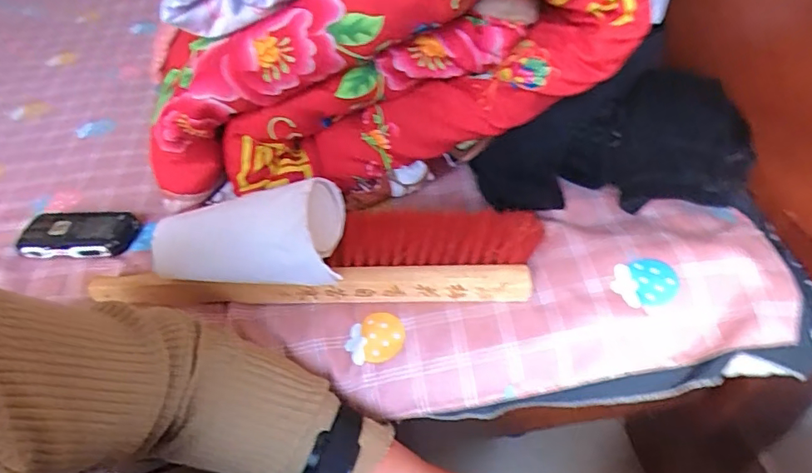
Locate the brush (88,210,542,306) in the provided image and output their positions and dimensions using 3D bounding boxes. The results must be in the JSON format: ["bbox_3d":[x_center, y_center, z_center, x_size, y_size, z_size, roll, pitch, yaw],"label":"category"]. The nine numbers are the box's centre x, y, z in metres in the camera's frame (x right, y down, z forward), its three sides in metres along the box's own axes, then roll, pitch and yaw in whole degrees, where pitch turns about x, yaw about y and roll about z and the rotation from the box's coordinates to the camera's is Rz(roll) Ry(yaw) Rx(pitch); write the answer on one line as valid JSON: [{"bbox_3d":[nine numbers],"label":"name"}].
[{"bbox_3d":[-0.086,0.020,0.465,0.403,0.045,0.089,-2,46,1],"label":"brush"}]

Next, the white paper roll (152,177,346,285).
[{"bbox_3d":[-0.140,-0.003,0.445,0.167,0.060,0.086,-7,44,16],"label":"white paper roll"}]

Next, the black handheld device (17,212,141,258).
[{"bbox_3d":[-0.332,-0.003,0.529,0.115,0.013,0.050,-2,46,1],"label":"black handheld device"}]

